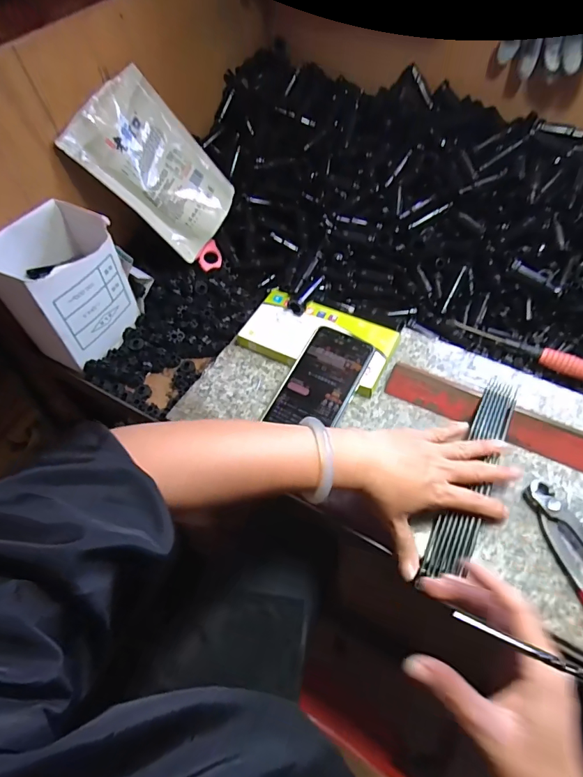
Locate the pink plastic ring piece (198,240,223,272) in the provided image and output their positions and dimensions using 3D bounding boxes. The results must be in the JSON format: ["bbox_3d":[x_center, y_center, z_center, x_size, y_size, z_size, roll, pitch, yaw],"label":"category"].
[{"bbox_3d":[-0.116,-0.188,0.604,0.034,0.009,0.044,-12,79,-21],"label":"pink plastic ring piece"}]

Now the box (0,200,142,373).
[{"bbox_3d":[-0.262,-0.122,0.507,0.085,0.147,0.125,26,61,19],"label":"box"}]

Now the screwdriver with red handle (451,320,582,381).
[{"bbox_3d":[0.275,-0.053,0.510,0.158,0.019,0.020,29,62,20],"label":"screwdriver with red handle"}]

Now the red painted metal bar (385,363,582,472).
[{"bbox_3d":[0.215,0.030,0.451,0.230,0.030,0.031,21,59,16],"label":"red painted metal bar"}]

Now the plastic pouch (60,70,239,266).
[{"bbox_3d":[-0.163,-0.278,0.539,0.015,0.193,0.139,5,64,48],"label":"plastic pouch"}]

